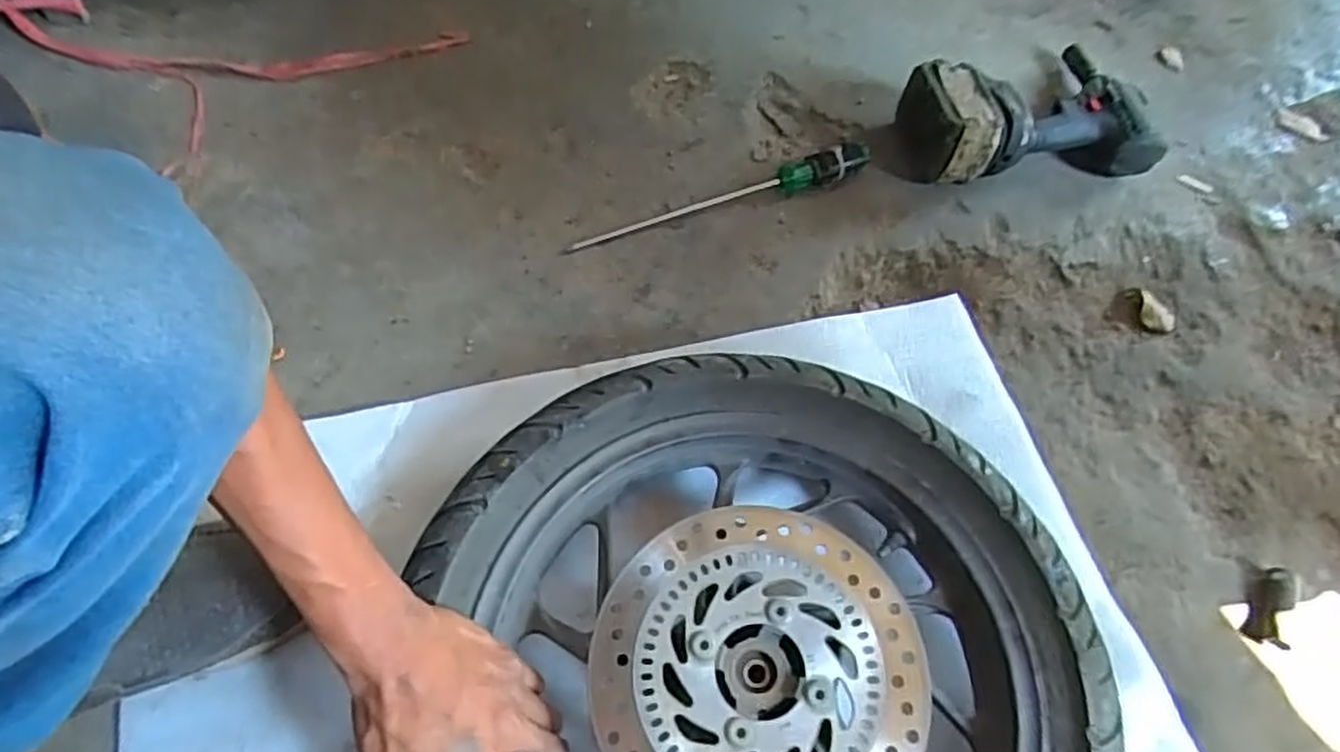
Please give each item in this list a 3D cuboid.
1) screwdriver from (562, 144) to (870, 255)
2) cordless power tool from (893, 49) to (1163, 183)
[{"bbox_3d":[0.059,-0.185,0.779,0.340,0.038,0.029,-19,64,-14],"label":"screwdriver"},{"bbox_3d":[0.384,-0.286,0.835,0.269,0.086,0.183,-14,63,-11],"label":"cordless power tool"}]

